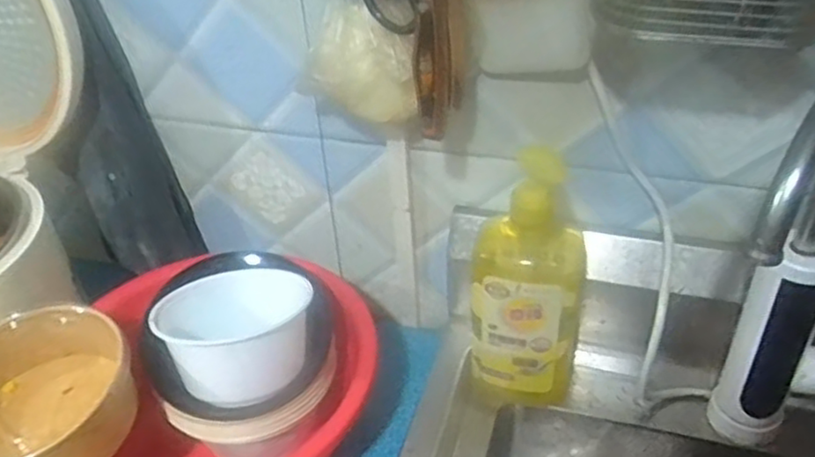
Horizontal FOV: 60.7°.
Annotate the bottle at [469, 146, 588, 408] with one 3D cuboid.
[{"bbox_3d":[0.112,0.039,0.629,0.096,0.245,0.107,8,40,14],"label":"bottle"}]

